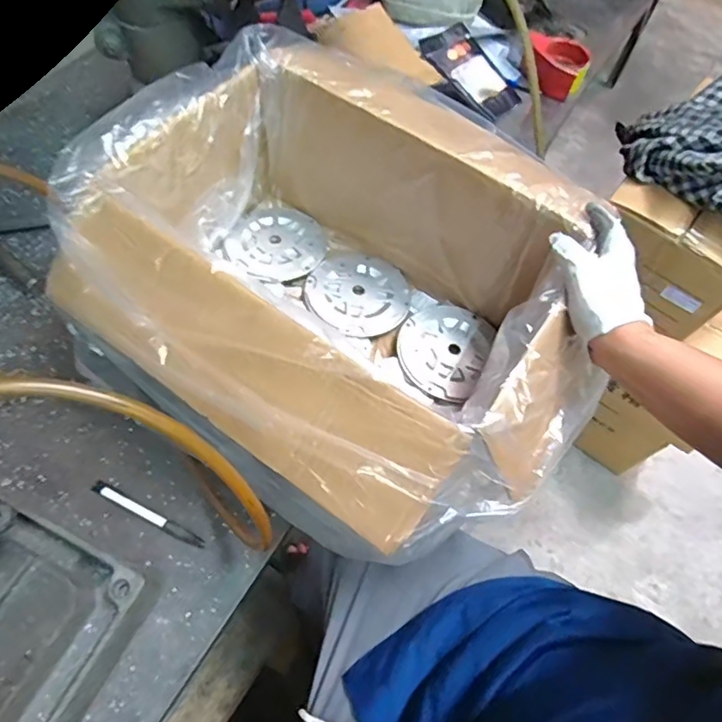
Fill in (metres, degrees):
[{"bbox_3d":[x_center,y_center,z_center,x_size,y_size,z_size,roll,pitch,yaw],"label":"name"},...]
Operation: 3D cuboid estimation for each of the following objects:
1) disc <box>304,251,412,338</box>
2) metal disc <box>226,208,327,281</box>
[{"bbox_3d":[0.000,-0.092,0.708,0.133,0.016,0.131,1,62,-2],"label":"disc"},{"bbox_3d":[-0.114,-0.162,0.732,0.126,0.011,0.126,1,62,-2],"label":"metal disc"}]

